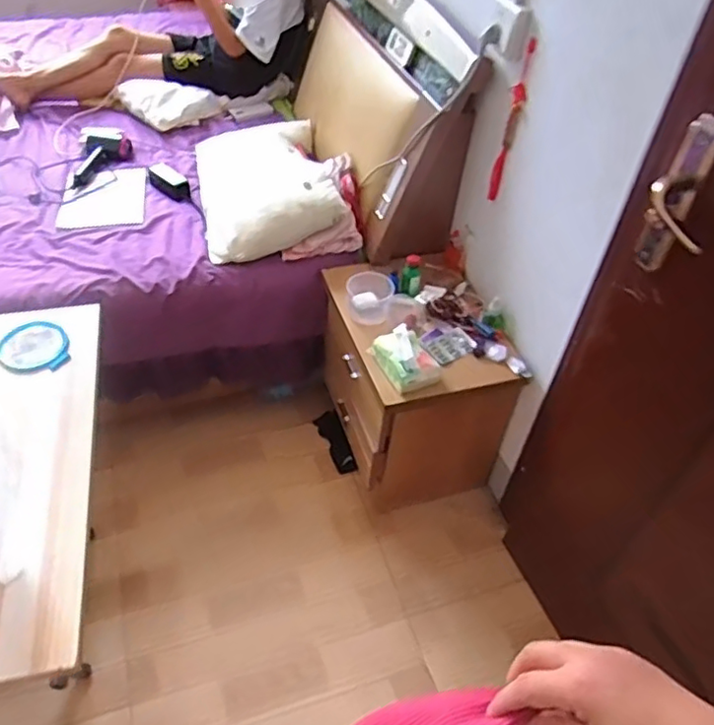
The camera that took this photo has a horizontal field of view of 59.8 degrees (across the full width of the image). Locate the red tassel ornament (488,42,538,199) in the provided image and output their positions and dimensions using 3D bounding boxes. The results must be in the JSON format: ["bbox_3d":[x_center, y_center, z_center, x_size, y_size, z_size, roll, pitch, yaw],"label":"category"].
[{"bbox_3d":[0.307,-0.475,1.238,0.022,0.309,0.037,3,46,-3],"label":"red tassel ornament"}]

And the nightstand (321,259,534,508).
[{"bbox_3d":[0.126,0.057,1.532,0.315,0.459,0.435,-14,49,-18],"label":"nightstand"}]

